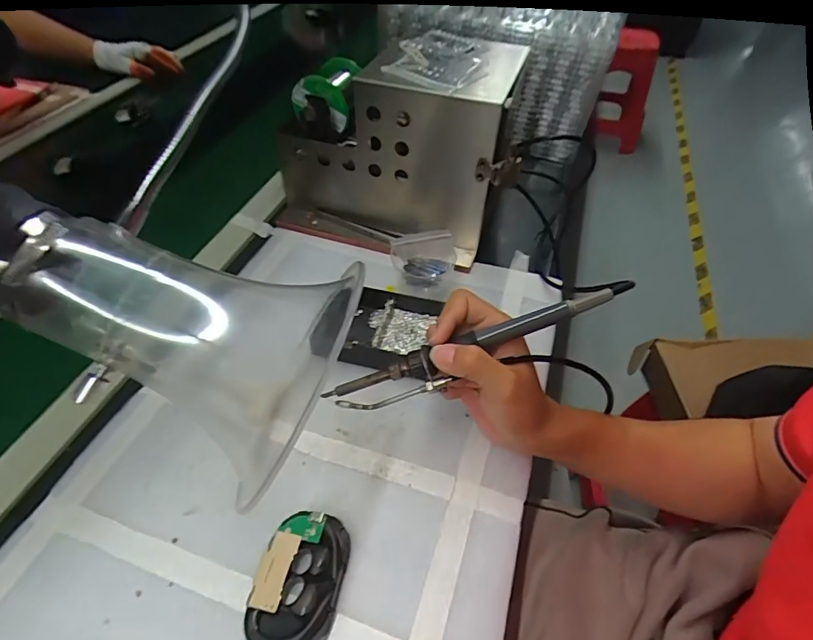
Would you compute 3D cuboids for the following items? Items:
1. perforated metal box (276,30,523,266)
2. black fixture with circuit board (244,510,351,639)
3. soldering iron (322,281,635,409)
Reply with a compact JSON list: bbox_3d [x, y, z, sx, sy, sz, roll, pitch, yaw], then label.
[{"bbox_3d":[-0.007,-0.199,0.513,0.245,0.179,0.174,16,50,14],"label":"perforated metal box"},{"bbox_3d":[-0.070,0.169,0.298,0.054,0.016,0.082,8,49,8],"label":"black fixture with circuit board"},{"bbox_3d":[0.050,0.020,0.318,0.221,0.021,0.024,-21,51,5],"label":"soldering iron"}]

